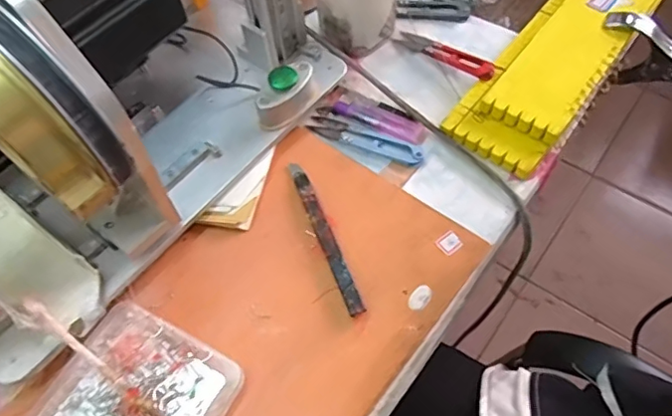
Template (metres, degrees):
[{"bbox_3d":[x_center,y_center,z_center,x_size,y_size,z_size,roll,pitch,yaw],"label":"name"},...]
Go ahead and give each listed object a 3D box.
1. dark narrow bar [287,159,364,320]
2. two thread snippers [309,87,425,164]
[{"bbox_3d":[-0.009,0.018,0.411,0.012,0.010,0.135,-20,60,-9],"label":"dark narrow bar"},{"bbox_3d":[0.023,-0.056,0.459,0.100,0.009,0.019,22,62,15],"label":"two thread snippers"}]

